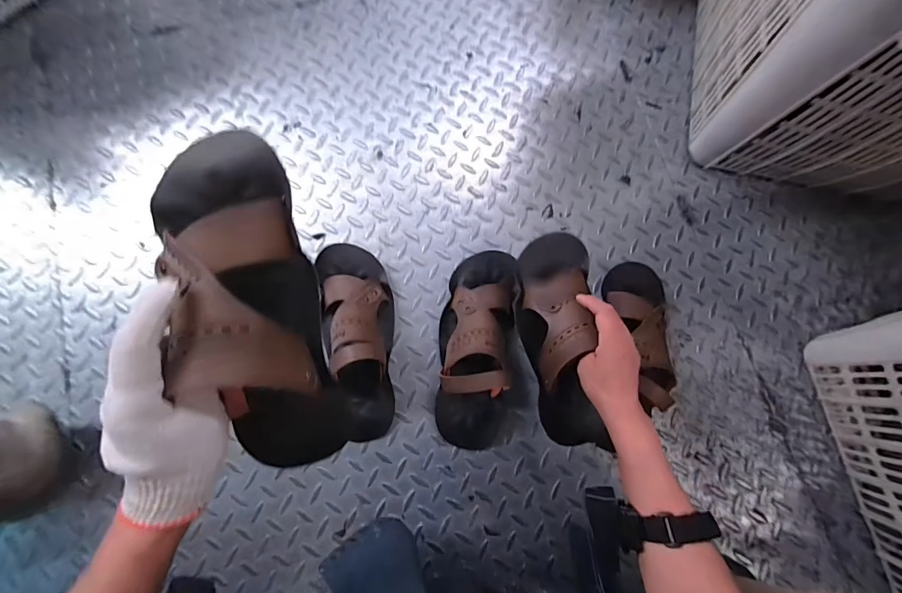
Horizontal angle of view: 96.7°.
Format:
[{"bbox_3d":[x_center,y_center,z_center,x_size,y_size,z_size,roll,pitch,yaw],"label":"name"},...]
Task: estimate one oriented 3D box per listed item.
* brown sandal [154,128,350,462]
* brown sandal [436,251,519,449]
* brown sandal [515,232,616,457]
[{"bbox_3d":[-0.147,0.031,0.297,0.093,0.090,0.270,-10,109,-3],"label":"brown sandal"},{"bbox_3d":[0.035,0.070,0.587,0.100,0.085,0.288,2,77,-1],"label":"brown sandal"},{"bbox_3d":[0.141,0.055,0.490,0.092,0.074,0.272,-4,86,-2],"label":"brown sandal"}]

